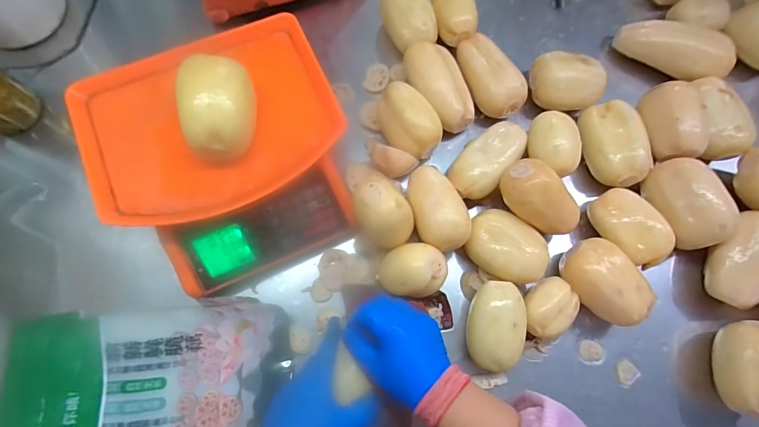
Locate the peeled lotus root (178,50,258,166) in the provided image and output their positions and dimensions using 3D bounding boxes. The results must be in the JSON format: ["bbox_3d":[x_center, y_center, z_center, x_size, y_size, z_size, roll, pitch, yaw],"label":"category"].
[{"bbox_3d":[-0.176,-0.108,0.428,0.071,0.078,0.100,-4,74,-2],"label":"peeled lotus root"}]

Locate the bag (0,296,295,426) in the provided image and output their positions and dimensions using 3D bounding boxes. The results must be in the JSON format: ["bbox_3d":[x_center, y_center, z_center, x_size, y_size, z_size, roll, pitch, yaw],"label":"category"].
[{"bbox_3d":[-0.286,0.221,0.477,0.350,0.029,0.207,-5,74,-2],"label":"bag"}]

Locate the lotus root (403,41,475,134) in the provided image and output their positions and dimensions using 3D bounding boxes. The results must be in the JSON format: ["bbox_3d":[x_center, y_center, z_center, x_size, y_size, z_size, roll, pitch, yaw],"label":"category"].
[{"bbox_3d":[0.088,-0.185,0.579,0.071,0.058,0.142,-31,90,-9],"label":"lotus root"}]

